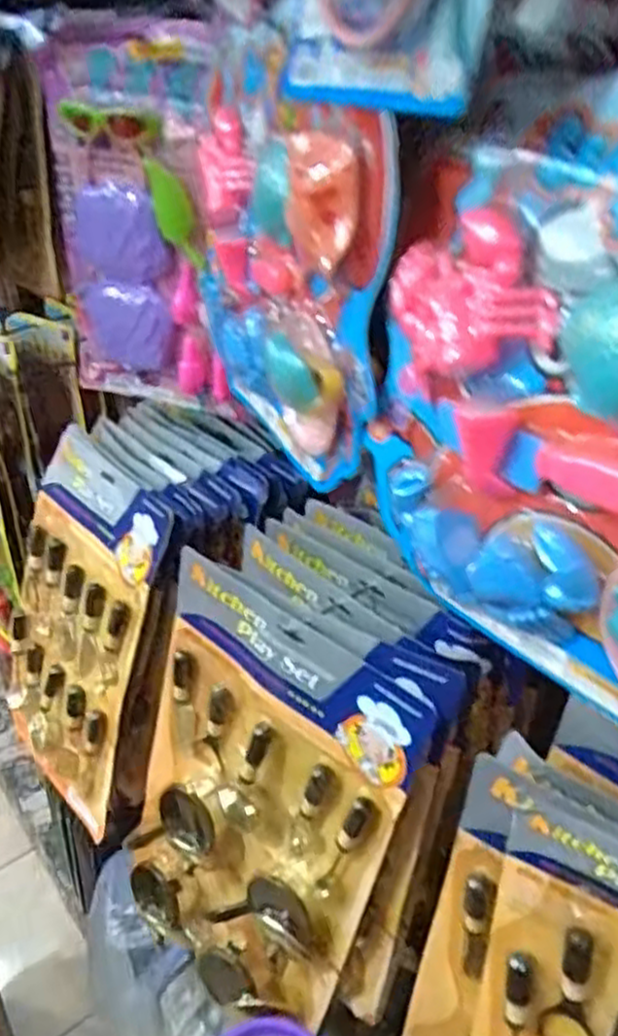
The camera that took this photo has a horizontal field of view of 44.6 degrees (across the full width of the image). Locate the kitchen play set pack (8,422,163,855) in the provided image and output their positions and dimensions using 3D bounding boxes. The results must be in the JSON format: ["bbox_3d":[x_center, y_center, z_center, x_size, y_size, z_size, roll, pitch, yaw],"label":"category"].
[{"bbox_3d":[-0.295,0.136,0.946,0.042,0.416,0.275,1,24,-43],"label":"kitchen play set pack"}]

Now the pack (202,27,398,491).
[{"bbox_3d":[-0.022,-0.153,0.484,0.038,0.241,0.237,-10,35,-19],"label":"pack"}]

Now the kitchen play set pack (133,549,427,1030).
[{"bbox_3d":[-0.066,0.317,0.746,0.266,0.496,0.051,28,31,31],"label":"kitchen play set pack"}]

